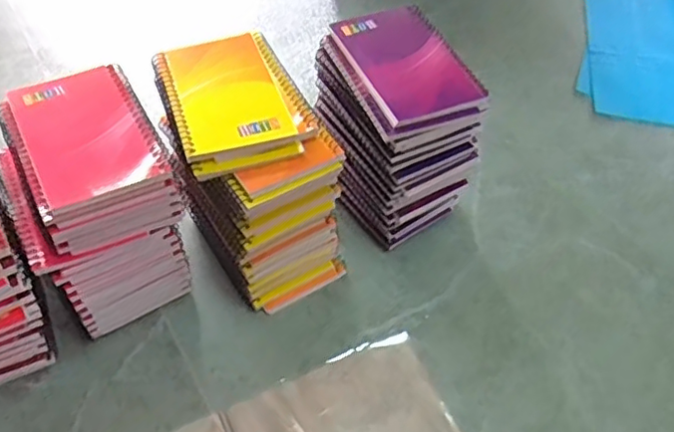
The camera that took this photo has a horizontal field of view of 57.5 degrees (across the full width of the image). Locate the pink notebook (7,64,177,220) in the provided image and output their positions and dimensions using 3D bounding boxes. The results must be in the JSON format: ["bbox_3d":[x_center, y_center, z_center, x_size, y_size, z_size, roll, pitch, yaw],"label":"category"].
[{"bbox_3d":[-0.177,-0.060,0.439,0.082,0.009,0.126,-21,56,-18],"label":"pink notebook"}]

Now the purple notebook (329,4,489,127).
[{"bbox_3d":[0.054,-0.124,0.491,0.082,0.011,0.126,-18,55,-16],"label":"purple notebook"}]

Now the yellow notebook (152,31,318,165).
[{"bbox_3d":[-0.084,-0.098,0.473,0.093,0.011,0.135,-18,56,-16],"label":"yellow notebook"}]

